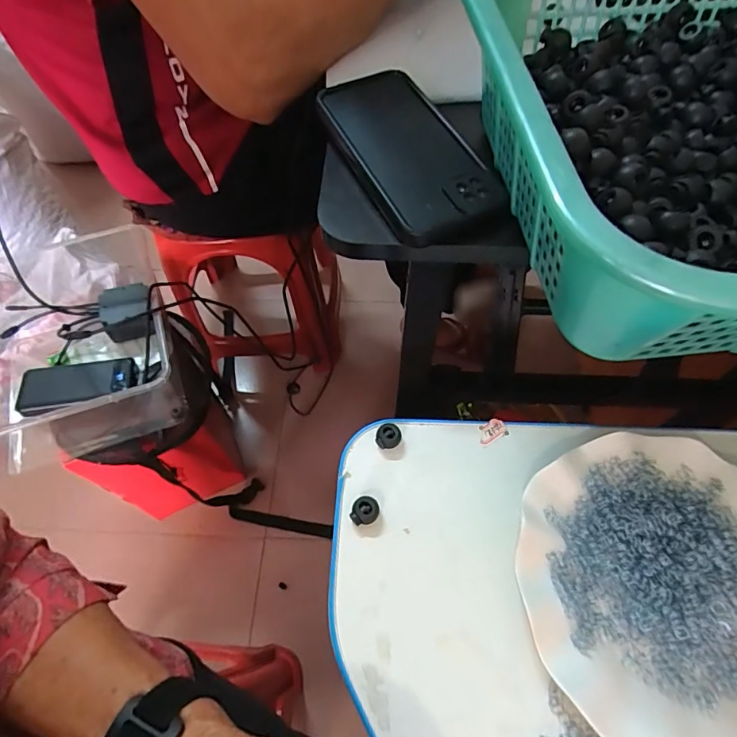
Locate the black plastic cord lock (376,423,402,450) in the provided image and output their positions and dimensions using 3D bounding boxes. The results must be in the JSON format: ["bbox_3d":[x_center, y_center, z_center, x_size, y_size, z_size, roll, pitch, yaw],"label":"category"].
[{"bbox_3d":[0.015,0.050,0.337,0.018,0.015,0.015,1,60,2],"label":"black plastic cord lock"}]

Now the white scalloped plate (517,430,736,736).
[{"bbox_3d":[0.182,0.130,0.278,0.176,0.025,0.177,-11,60,-5],"label":"white scalloped plate"}]

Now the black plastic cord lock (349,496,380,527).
[{"bbox_3d":[-0.003,0.095,0.311,0.019,0.011,0.016,-13,60,-6],"label":"black plastic cord lock"}]

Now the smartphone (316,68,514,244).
[{"bbox_3d":[0.025,-0.158,0.337,0.083,0.012,0.172,-21,61,-10],"label":"smartphone"}]

